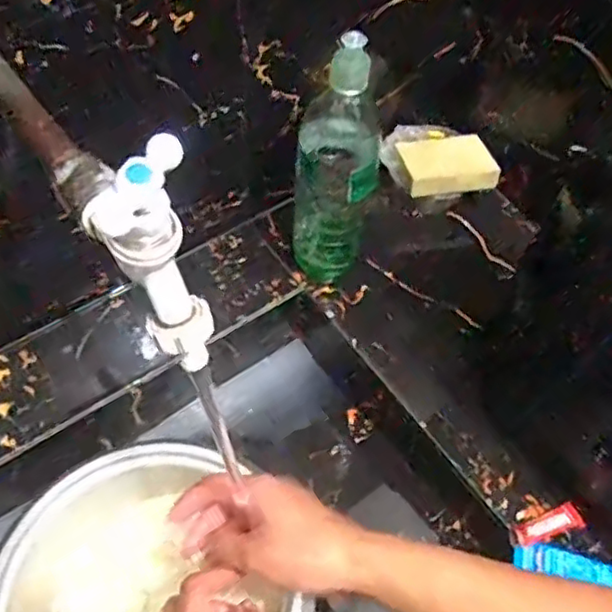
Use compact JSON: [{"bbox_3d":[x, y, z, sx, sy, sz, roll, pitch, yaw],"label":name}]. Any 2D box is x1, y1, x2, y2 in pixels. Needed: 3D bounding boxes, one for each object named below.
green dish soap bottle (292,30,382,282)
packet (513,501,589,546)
[{"bbox_3d":[0.030,-0.135,0.615,0.077,0.258,0.086,6,58,0],"label":"green dish soap bottle"},{"bbox_3d":[0.215,0.194,0.568,0.062,0.013,0.022,-18,61,-15],"label":"packet"}]

